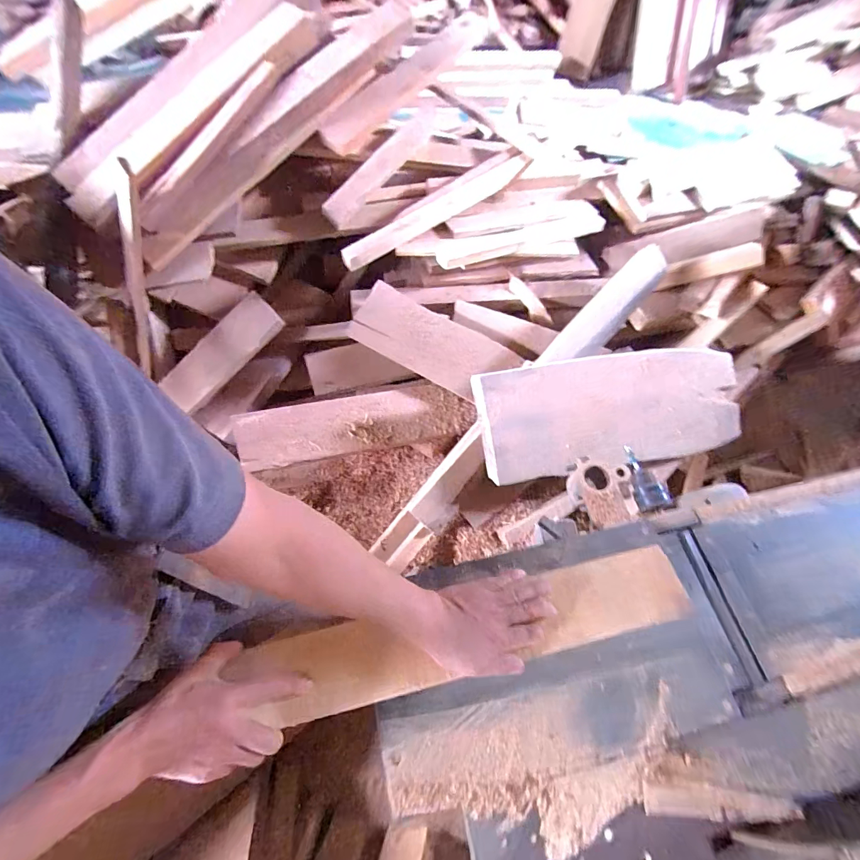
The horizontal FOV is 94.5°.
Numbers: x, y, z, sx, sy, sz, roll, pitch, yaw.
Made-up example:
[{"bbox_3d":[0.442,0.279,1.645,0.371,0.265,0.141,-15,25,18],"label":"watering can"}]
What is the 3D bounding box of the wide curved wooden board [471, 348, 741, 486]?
[{"bbox_3d":[0.515,-0.056,1.107,0.767,0.048,0.303,-7,86,-10],"label":"wide curved wooden board"}]

